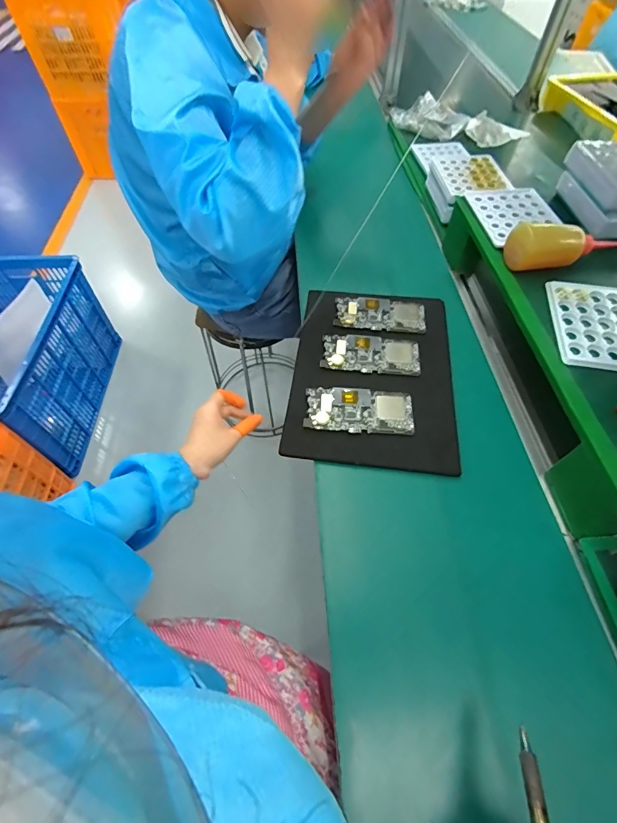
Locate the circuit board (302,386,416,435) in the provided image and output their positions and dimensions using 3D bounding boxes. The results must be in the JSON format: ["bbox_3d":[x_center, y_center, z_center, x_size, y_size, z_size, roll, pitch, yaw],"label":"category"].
[{"bbox_3d":[0.075,-0.003,0.560,0.155,0.007,0.073,4,58,3],"label":"circuit board"}]

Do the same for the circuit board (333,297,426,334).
[{"bbox_3d":[0.125,-0.170,0.667,0.155,0.009,0.072,5,58,4],"label":"circuit board"}]

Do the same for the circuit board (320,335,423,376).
[{"bbox_3d":[0.102,-0.093,0.620,0.156,0.005,0.077,2,57,2],"label":"circuit board"}]

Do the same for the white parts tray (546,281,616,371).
[{"bbox_3d":[0.405,-0.118,0.520,0.133,0.006,0.159,9,58,6],"label":"white parts tray"}]

